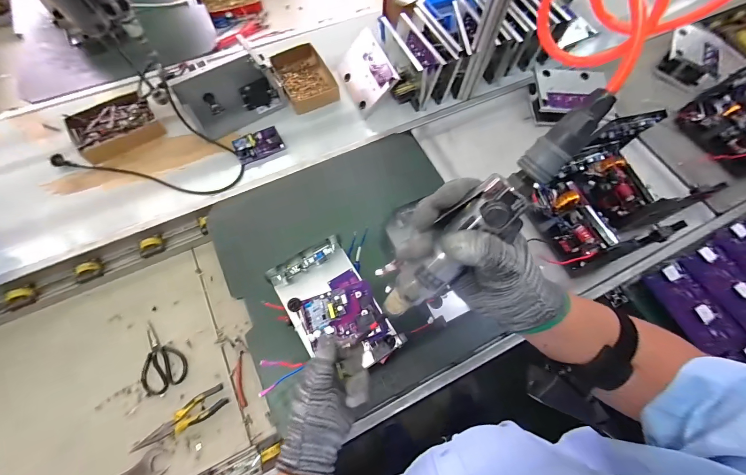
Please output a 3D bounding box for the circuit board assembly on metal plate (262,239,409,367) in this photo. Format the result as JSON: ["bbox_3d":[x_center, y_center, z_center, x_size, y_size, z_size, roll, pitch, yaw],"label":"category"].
[{"bbox_3d":[-0.071,0.125,0.574,0.150,0.060,0.233,-30,71,-12],"label":"circuit board assembly on metal plate"}]

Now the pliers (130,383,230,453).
[{"bbox_3d":[-0.408,0.386,0.687,0.185,0.014,0.052,-27,71,-13],"label":"pliers"}]

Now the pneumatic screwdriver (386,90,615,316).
[{"bbox_3d":[0.093,-0.009,0.280,0.043,0.033,0.248,48,118,17],"label":"pneumatic screwdriver"}]

